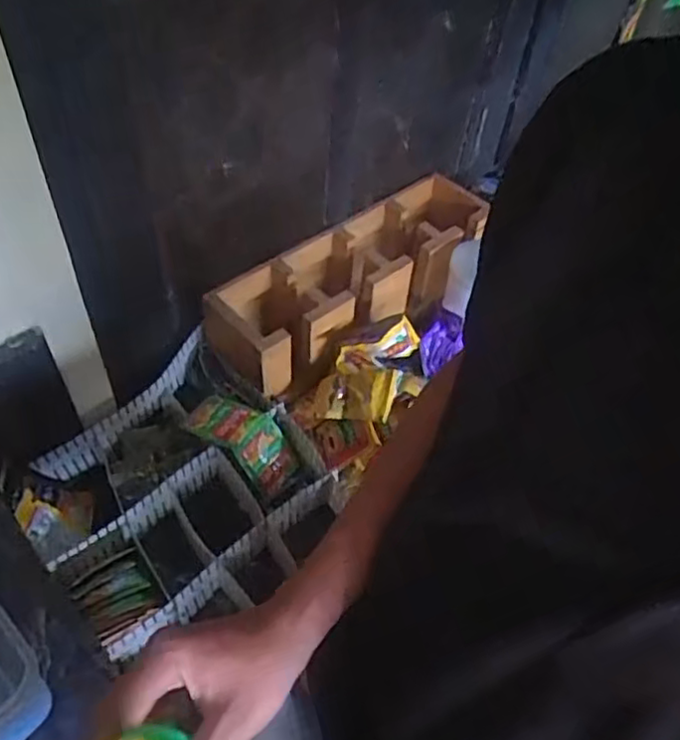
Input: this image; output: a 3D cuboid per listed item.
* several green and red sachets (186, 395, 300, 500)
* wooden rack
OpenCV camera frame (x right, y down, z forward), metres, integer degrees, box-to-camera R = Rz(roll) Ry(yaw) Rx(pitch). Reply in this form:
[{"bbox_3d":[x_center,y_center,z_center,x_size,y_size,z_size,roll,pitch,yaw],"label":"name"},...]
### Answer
[{"bbox_3d":[-0.117,0.087,0.848,0.146,0.043,0.073,40,54,-4],"label":"several green and red sachets"},{"bbox_3d":[0.041,-0.134,0.991,0.466,0.116,0.149,-32,59,-27],"label":"wooden rack"}]

